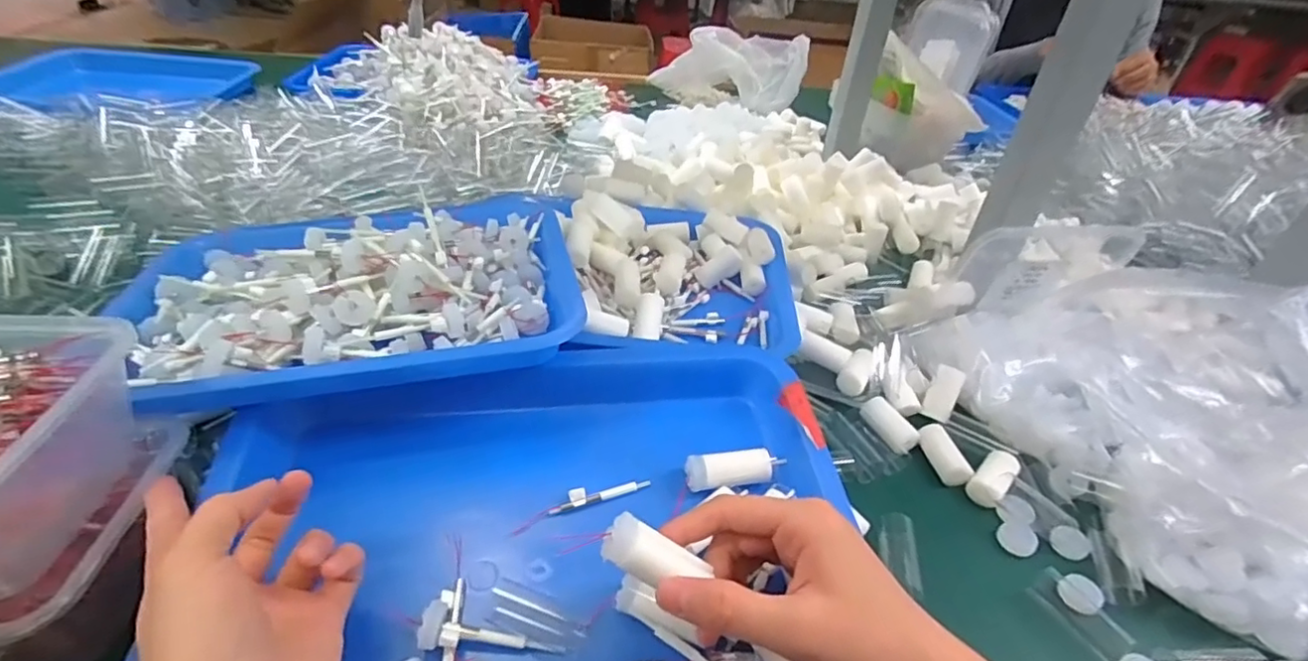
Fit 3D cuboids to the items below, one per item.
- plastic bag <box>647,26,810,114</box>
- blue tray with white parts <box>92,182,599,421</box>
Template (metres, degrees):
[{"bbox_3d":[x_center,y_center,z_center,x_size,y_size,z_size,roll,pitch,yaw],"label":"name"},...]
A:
[{"bbox_3d":[0.124,-0.416,0.976,0.209,0.120,0.173,-4,38,-14],"label":"plastic bag"},{"bbox_3d":[-0.193,-0.044,0.415,0.266,0.049,0.214,-12,40,-22],"label":"blue tray with white parts"}]

